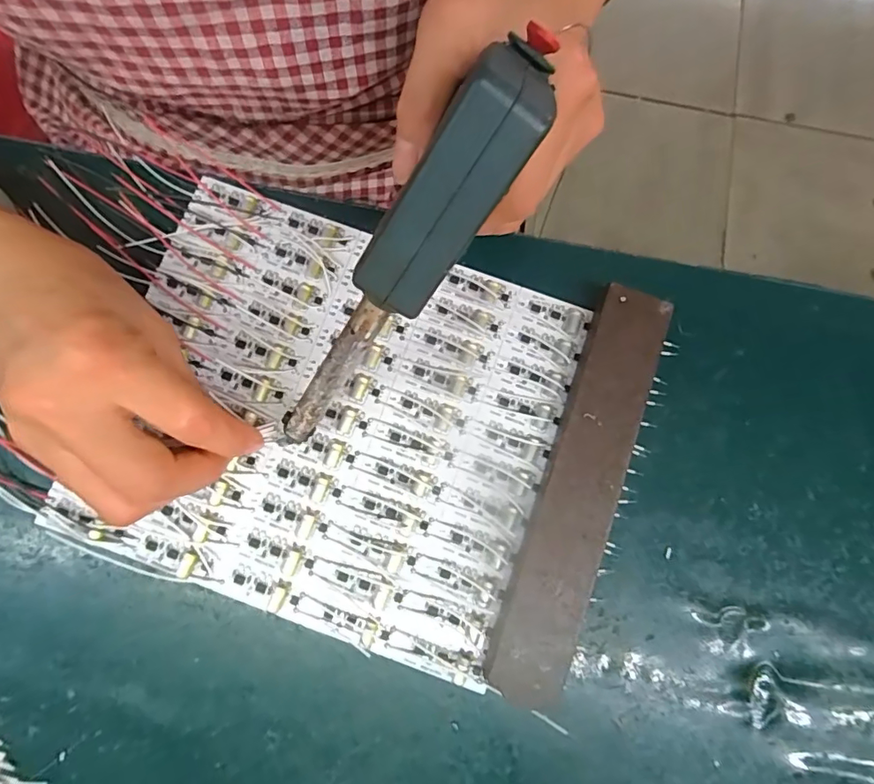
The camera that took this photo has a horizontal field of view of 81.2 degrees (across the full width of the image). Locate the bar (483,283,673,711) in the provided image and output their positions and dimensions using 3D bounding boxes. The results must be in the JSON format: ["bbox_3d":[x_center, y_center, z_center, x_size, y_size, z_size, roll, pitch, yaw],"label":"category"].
[{"bbox_3d":[0.069,0.045,0.246,0.036,0.018,0.197,20,79,3],"label":"bar"}]

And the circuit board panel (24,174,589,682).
[{"bbox_3d":[-0.054,0.011,0.258,0.218,0.007,0.195,18,79,3],"label":"circuit board panel"}]

